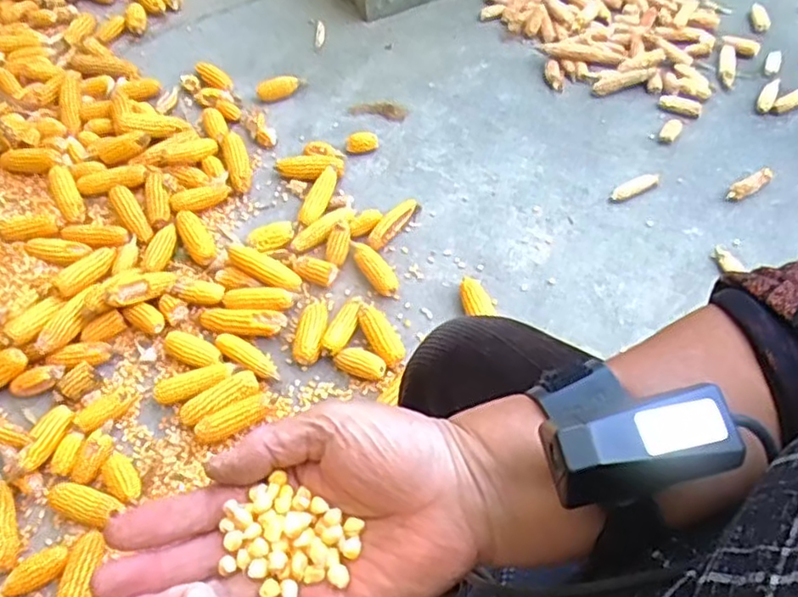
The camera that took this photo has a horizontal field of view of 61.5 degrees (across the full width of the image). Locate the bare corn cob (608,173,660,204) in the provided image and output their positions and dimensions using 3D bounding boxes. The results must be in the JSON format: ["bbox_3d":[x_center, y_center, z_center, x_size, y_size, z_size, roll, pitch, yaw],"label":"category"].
[{"bbox_3d":[0.446,-0.211,1.266,0.109,0.028,0.032,-24,61,-11],"label":"bare corn cob"}]

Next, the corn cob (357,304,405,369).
[{"bbox_3d":[-0.031,0.059,1.114,0.045,0.034,0.123,-26,61,-12],"label":"corn cob"}]

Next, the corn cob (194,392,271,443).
[{"bbox_3d":[-0.257,0.186,1.041,0.123,0.039,0.044,-29,61,-11],"label":"corn cob"}]

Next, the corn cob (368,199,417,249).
[{"bbox_3d":[-0.012,-0.137,1.242,0.032,0.034,0.127,30,65,19],"label":"corn cob"}]

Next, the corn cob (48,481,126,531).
[{"bbox_3d":[-0.459,0.306,0.988,0.103,0.044,0.047,16,61,12],"label":"corn cob"}]

